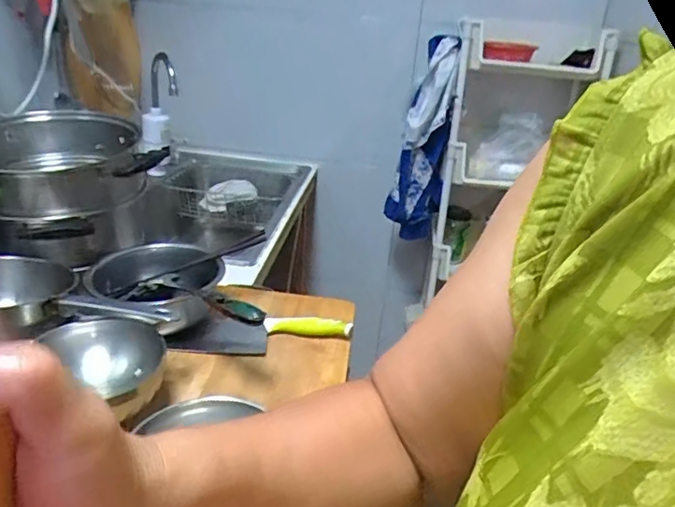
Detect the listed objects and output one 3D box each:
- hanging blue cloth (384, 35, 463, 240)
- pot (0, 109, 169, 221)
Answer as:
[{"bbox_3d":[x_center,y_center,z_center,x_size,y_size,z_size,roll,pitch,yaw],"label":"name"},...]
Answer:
[{"bbox_3d":[0.209,-0.272,1.372,0.128,0.468,0.093,8,25,4],"label":"hanging blue cloth"},{"bbox_3d":[-0.444,-0.144,0.852,0.267,0.083,0.317,-9,28,-29],"label":"pot"}]

